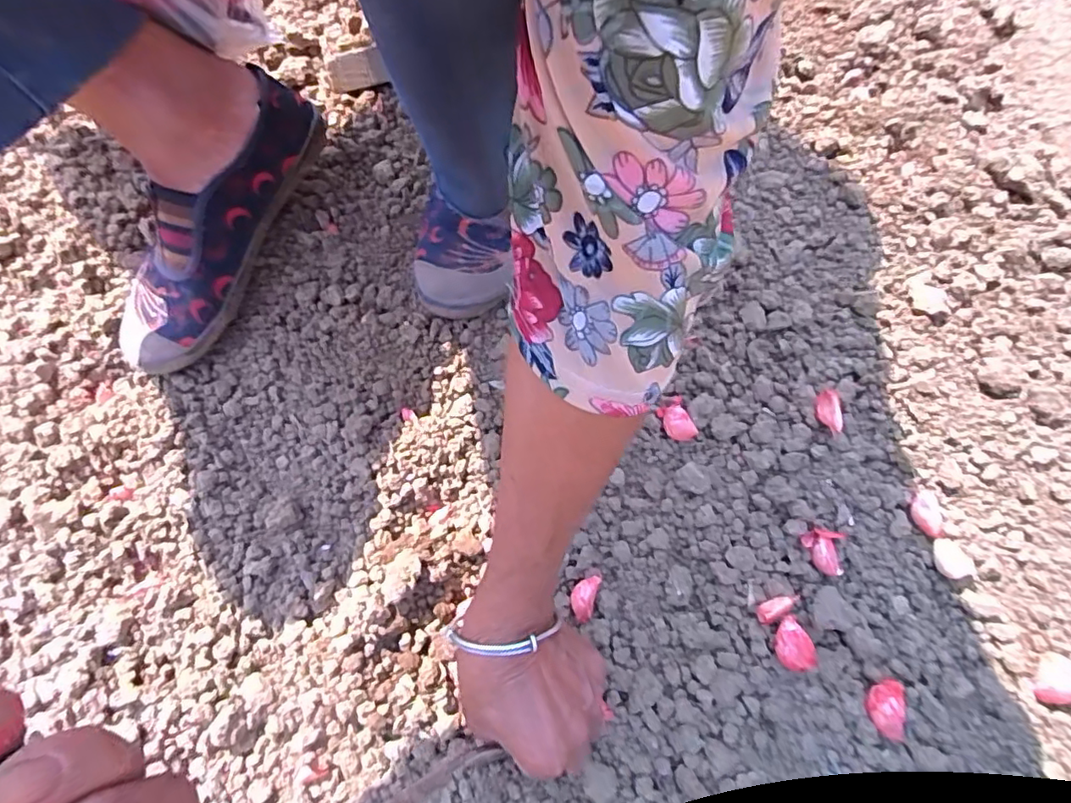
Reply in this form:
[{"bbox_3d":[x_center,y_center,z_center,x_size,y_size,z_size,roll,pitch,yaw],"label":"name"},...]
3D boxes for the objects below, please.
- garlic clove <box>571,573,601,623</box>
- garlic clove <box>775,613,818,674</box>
[{"bbox_3d":[0.034,0.136,0.407,0.017,0.010,0.032,17,77,5],"label":"garlic clove"},{"bbox_3d":[0.167,0.159,0.384,0.018,0.028,0.032,-13,76,-2],"label":"garlic clove"}]

